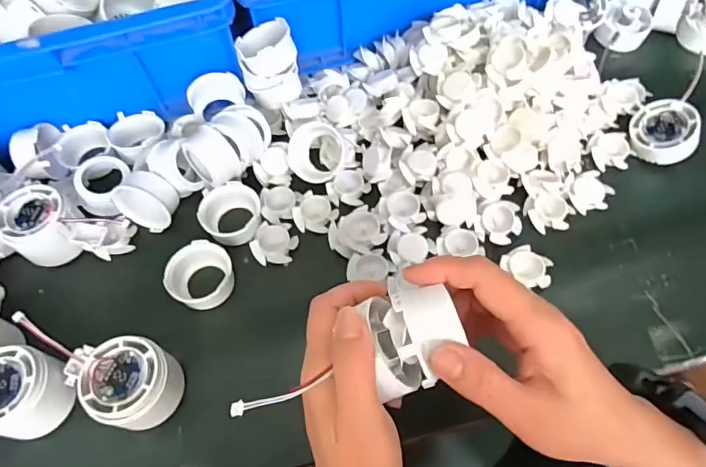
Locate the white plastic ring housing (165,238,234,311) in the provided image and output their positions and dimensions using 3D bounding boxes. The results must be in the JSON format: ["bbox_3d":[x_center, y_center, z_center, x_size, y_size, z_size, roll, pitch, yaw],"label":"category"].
[{"bbox_3d":[-0.130,0.037,0.415,0.054,0.025,0.053,-1,61,2],"label":"white plastic ring housing"}]

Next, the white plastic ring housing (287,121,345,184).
[{"bbox_3d":[-0.032,-0.077,0.457,0.055,0.021,0.055,-16,104,-23],"label":"white plastic ring housing"}]

